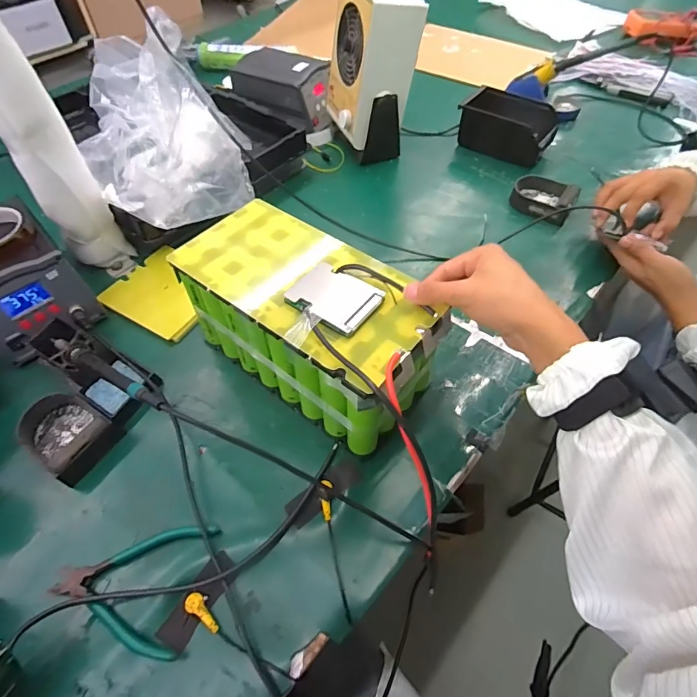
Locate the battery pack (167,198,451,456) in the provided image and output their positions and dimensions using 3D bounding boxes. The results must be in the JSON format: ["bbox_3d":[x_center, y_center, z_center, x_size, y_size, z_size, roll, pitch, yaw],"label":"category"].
[{"bbox_3d":[-0.041,-0.032,0.477,0.272,0.136,0.135,33,61,20],"label":"battery pack"}]

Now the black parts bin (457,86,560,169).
[{"bbox_3d":[0.303,-0.424,0.823,0.168,0.073,0.095,30,60,19],"label":"black parts bin"}]

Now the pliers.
[{"bbox_3d":[-0.203,0.215,0.402,0.133,0.020,0.106,8,55,5],"label":"pliers"}]

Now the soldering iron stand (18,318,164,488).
[{"bbox_3d":[-0.333,0.047,0.497,0.168,0.081,0.148,25,58,16],"label":"soldering iron stand"}]

